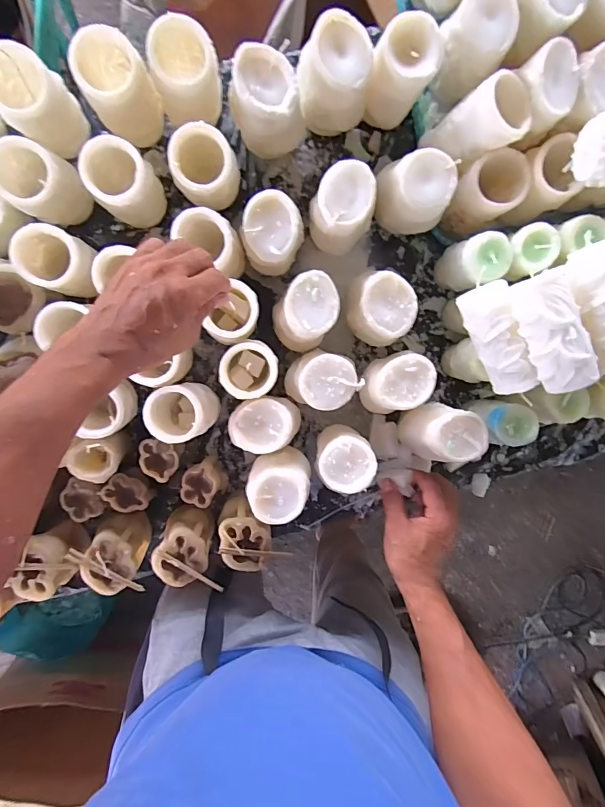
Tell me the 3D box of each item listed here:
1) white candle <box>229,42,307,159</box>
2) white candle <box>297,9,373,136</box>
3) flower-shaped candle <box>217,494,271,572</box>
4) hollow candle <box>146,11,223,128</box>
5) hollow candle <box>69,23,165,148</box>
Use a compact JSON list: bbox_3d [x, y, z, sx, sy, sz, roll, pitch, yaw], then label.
[{"bbox_3d":[-0.033,-0.304,0.431,0.075,0.076,0.070,3,98,-5],"label":"white candle"},{"bbox_3d":[0.031,-0.337,0.436,0.070,0.084,0.072,-11,99,-3],"label":"white candle"},{"bbox_3d":[-0.072,0.159,0.519,0.065,0.073,0.074,-2,98,-5],"label":"flower-shaped candle"},{"bbox_3d":[-0.114,-0.327,0.428,0.063,0.095,0.070,-12,99,-3],"label":"hollow candle"},{"bbox_3d":[-0.181,-0.311,0.419,0.062,0.101,0.051,-35,100,1],"label":"hollow candle"}]

